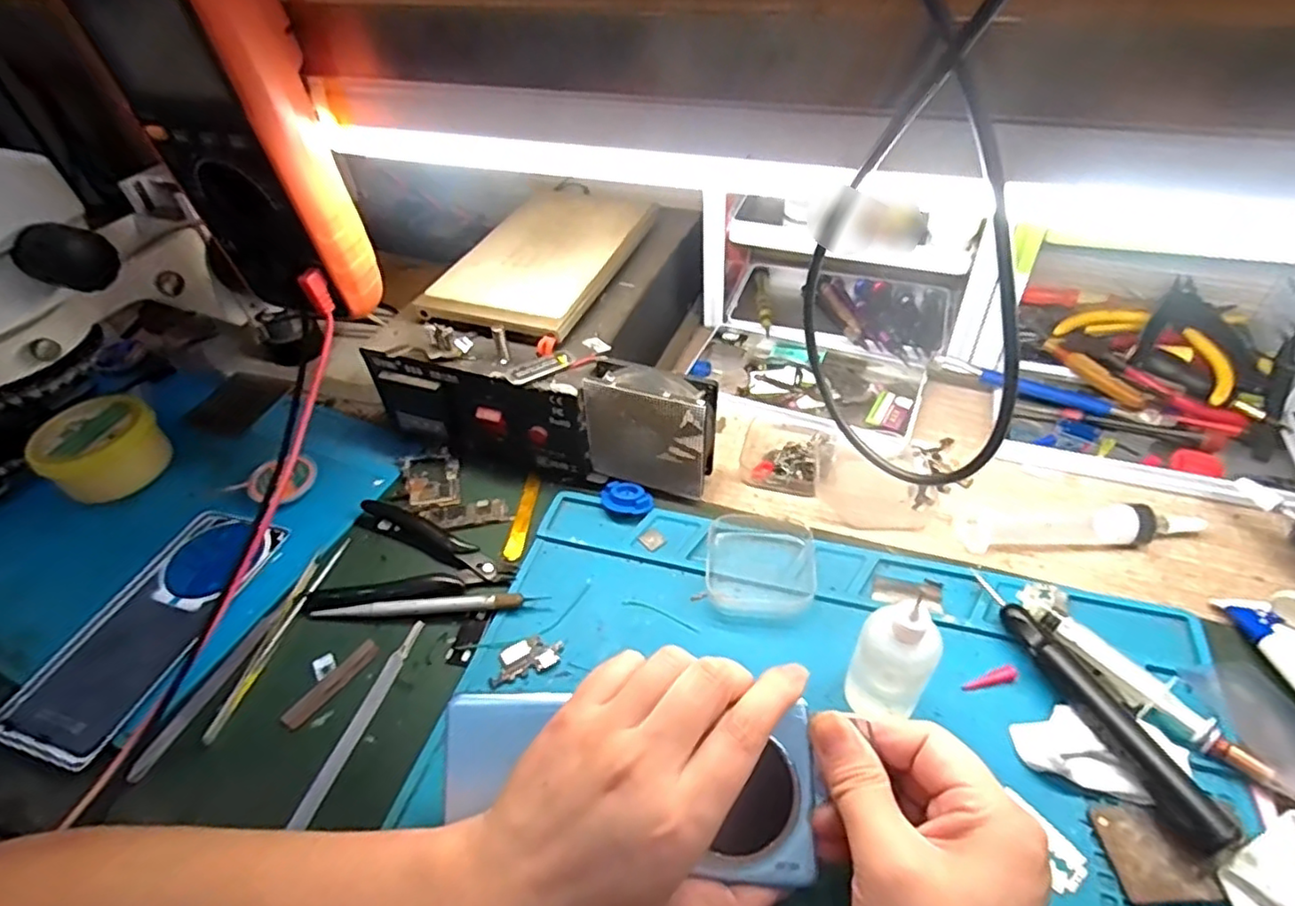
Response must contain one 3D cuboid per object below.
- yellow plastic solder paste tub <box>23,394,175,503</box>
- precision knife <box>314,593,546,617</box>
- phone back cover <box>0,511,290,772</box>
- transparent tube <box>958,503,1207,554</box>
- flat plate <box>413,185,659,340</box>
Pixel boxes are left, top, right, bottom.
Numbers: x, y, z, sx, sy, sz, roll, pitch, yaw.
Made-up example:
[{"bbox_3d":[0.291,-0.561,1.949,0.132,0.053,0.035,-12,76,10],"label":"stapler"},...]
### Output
[{"bbox_3d":[-0.402,-0.002,0.478,0.069,0.043,0.075,-3,45,3],"label":"yellow plastic solder paste tub"},{"bbox_3d":[-0.132,0.092,0.392,0.140,0.008,0.009,-3,45,2],"label":"precision knife"},{"bbox_3d":[-0.301,0.103,0.394,0.078,0.007,0.159,10,47,15],"label":"phone back cover"},{"bbox_3d":[0.269,0.044,0.401,0.136,0.022,0.031,-1,45,4],"label":"transparent tube"},{"bbox_3d":[-0.072,-0.155,0.503,0.112,0.021,0.204,12,48,17],"label":"flat plate"}]

